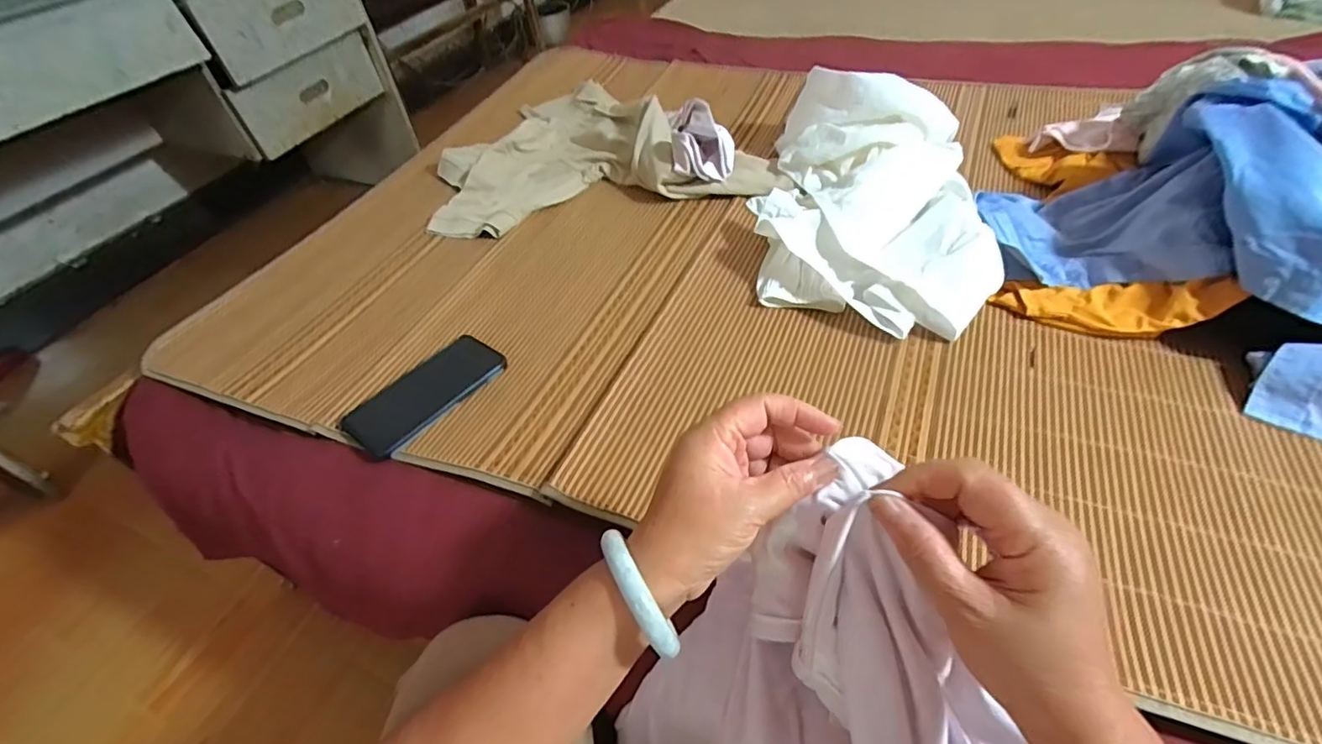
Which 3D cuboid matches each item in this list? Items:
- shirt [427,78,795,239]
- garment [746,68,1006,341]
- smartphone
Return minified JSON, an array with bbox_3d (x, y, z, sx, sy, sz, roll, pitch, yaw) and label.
[{"bbox_3d":[-0.100,-0.381,0.896,0.495,0.082,0.385,-9,47,-3],"label":"shirt"},{"bbox_3d":[0.260,-0.231,0.688,0.272,0.111,0.401,9,49,14],"label":"garment"},{"bbox_3d":[-0.249,0.020,0.589,0.091,0.011,0.162,29,57,28],"label":"smartphone"}]

